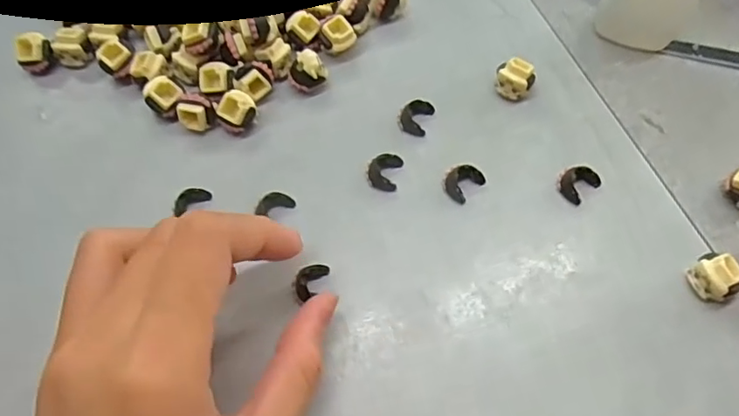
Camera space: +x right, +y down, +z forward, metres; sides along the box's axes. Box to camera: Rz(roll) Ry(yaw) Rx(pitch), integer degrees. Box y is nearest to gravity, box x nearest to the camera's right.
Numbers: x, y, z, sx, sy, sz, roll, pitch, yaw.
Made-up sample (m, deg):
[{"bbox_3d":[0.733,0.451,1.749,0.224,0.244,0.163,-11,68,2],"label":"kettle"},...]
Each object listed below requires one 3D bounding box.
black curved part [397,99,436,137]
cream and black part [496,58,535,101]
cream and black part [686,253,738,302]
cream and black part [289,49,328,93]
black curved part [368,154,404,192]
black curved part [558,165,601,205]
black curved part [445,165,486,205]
[{"bbox_3d":[0.020,-0.040,0.247,0.012,0.006,0.017,19,67,10],"label":"black curved part"},{"bbox_3d":[0.063,-0.055,0.250,0.016,0.014,0.014,29,69,14],"label":"cream and black part"},{"bbox_3d":[0.126,0.025,0.208,0.013,0.015,0.015,-29,67,-12],"label":"cream and black part"},{"bbox_3d":[-0.027,-0.060,0.252,0.016,0.014,0.013,-11,65,-4],"label":"cream and black part"},{"bbox_3d":[0.006,-0.015,0.236,0.012,0.006,0.015,13,66,8],"label":"black curved part"},{"bbox_3d":[0.085,-0.011,0.231,0.015,0.008,0.012,-38,70,-15],"label":"black curved part"},{"bbox_3d":[0.038,-0.011,0.232,0.015,0.008,0.011,-42,71,-16],"label":"black curved part"}]

